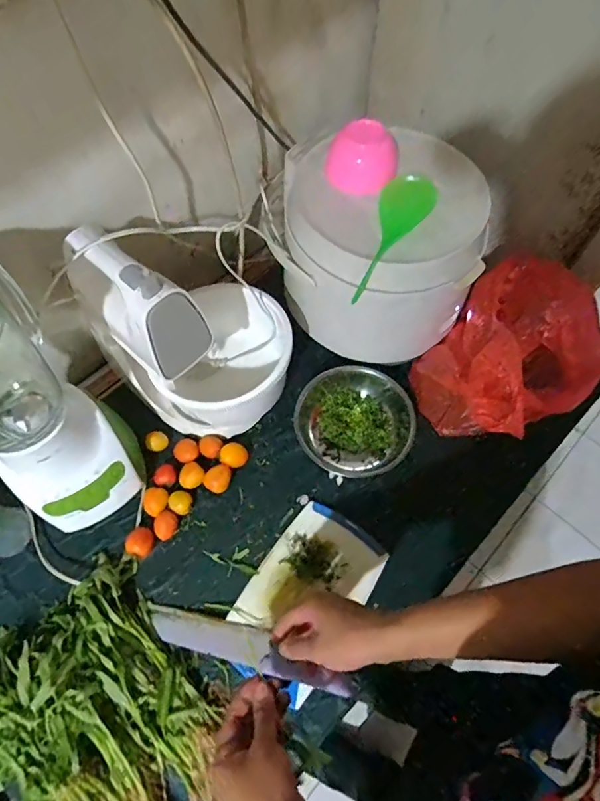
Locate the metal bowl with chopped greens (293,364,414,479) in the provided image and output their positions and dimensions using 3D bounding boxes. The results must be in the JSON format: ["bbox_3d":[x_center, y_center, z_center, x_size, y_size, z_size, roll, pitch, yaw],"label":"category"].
[{"bbox_3d":[0.075,0.027,0.744,0.173,0.058,0.163,0,64,0],"label":"metal bowl with chopped greens"}]

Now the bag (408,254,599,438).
[{"bbox_3d":[0.310,-0.069,0.709,0.246,0.197,0.207,-29,68,-13],"label":"bag"}]

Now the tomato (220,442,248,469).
[{"bbox_3d":[-0.102,0.087,0.733,0.039,0.031,0.037,0,64,0],"label":"tomato"}]

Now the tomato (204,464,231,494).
[{"bbox_3d":[-0.123,0.119,0.718,0.034,0.029,0.041,17,65,8],"label":"tomato"}]

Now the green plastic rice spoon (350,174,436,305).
[{"bbox_3d":[0.111,-0.212,0.602,0.061,0.041,0.190,28,80,13],"label":"green plastic rice spoon"}]

